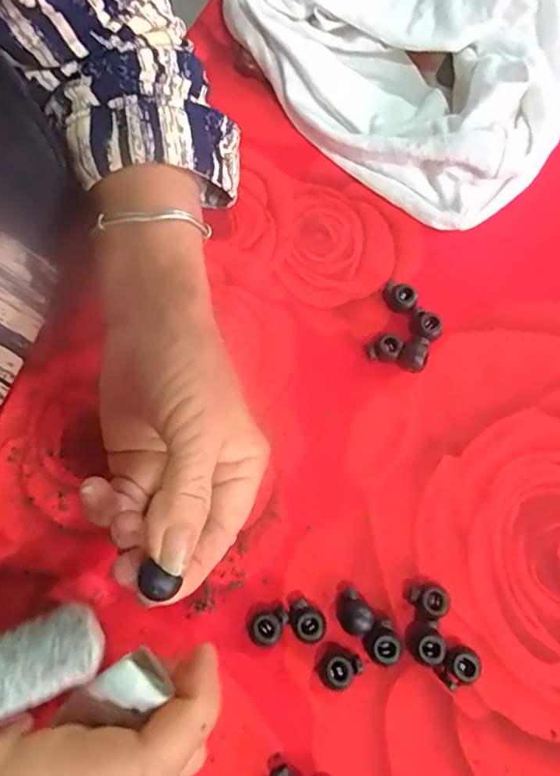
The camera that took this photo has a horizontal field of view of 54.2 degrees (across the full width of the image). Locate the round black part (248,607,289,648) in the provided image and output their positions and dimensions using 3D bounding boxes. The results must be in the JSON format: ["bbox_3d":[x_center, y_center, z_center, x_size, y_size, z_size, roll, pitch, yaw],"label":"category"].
[{"bbox_3d":[-0.006,0.108,0.250,0.015,0.007,0.018,28,75,9],"label":"round black part"}]

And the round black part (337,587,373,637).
[{"bbox_3d":[0.034,0.104,0.254,0.014,0.010,0.019,-37,76,-10],"label":"round black part"}]

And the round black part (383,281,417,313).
[{"bbox_3d":[0.065,-0.049,0.299,0.017,0.010,0.013,6,73,3],"label":"round black part"}]

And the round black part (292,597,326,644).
[{"bbox_3d":[0.012,0.108,0.251,0.017,0.007,0.015,31,75,10],"label":"round black part"}]

